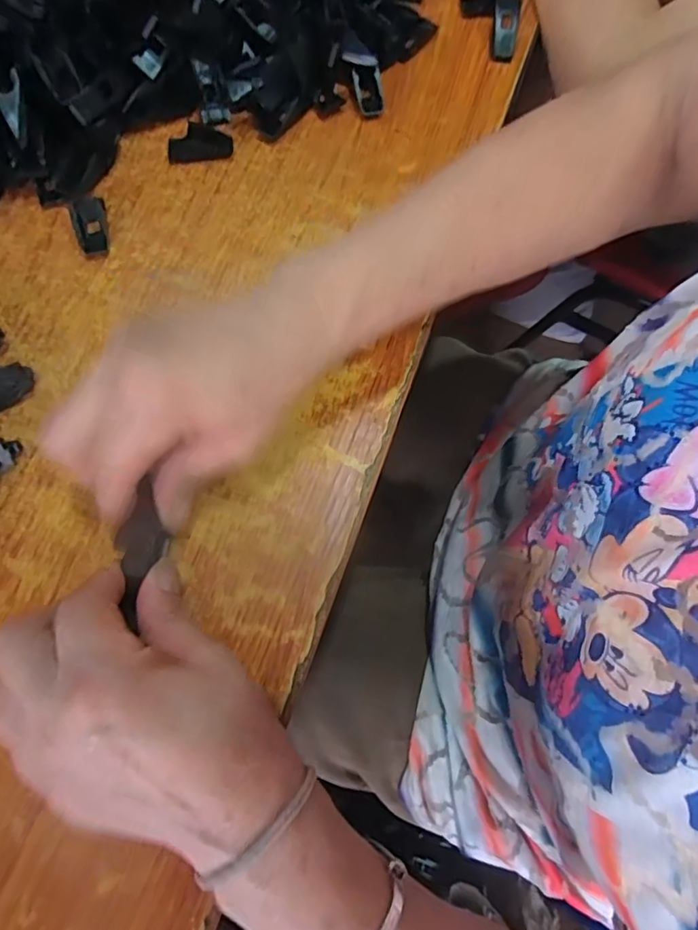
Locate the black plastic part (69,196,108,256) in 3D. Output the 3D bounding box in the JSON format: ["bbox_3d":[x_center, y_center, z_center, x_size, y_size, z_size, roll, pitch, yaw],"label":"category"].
[{"bbox_3d":[-0.159,-0.147,0.329,0.020,0.005,0.040,-18,74,-7],"label":"black plastic part"}]

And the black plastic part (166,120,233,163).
[{"bbox_3d":[-0.097,-0.208,0.344,0.041,0.015,0.017,-12,73,-5],"label":"black plastic part"}]

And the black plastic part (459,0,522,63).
[{"bbox_3d":[0.101,-0.324,0.386,0.043,0.012,0.061,12,72,2],"label":"black plastic part"}]

